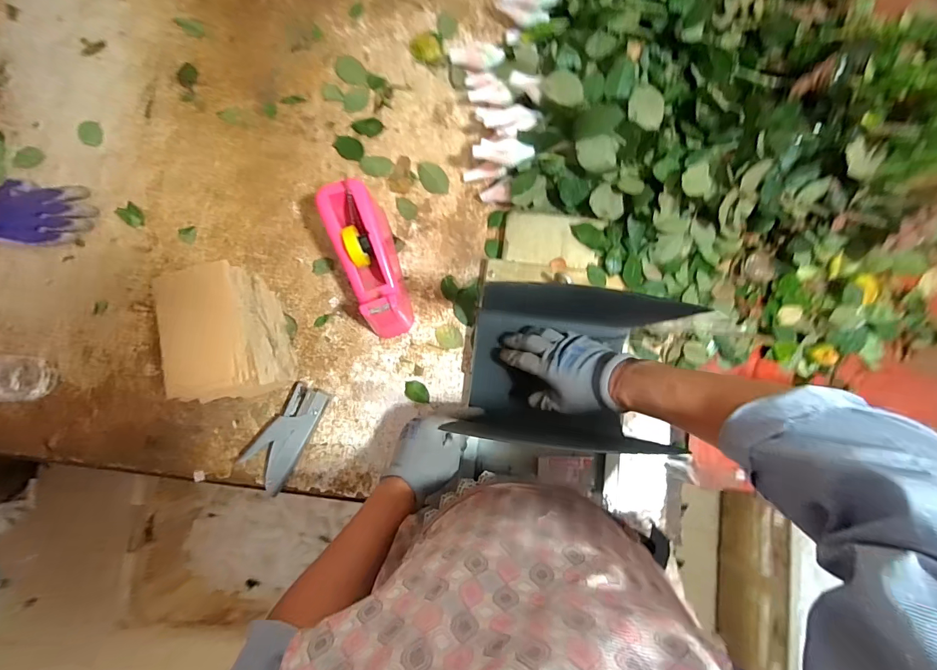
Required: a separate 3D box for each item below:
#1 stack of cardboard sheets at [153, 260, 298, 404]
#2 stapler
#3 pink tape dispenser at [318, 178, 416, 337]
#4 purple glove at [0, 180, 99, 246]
[{"bbox_3d":[-0.305,0.005,0.552,0.100,0.162,0.154,-11,84,-2],"label":"stack of cardboard sheets"},{"bbox_3d":[-0.262,0.140,0.601,0.067,0.031,0.147,26,84,2],"label":"stapler"},{"bbox_3d":[-0.133,-0.101,0.593,0.071,0.109,0.194,-20,84,-3],"label":"pink tape dispenser"},{"bbox_3d":[-0.670,-0.181,0.634,0.204,0.034,0.100,-6,84,-2],"label":"purple glove"}]

